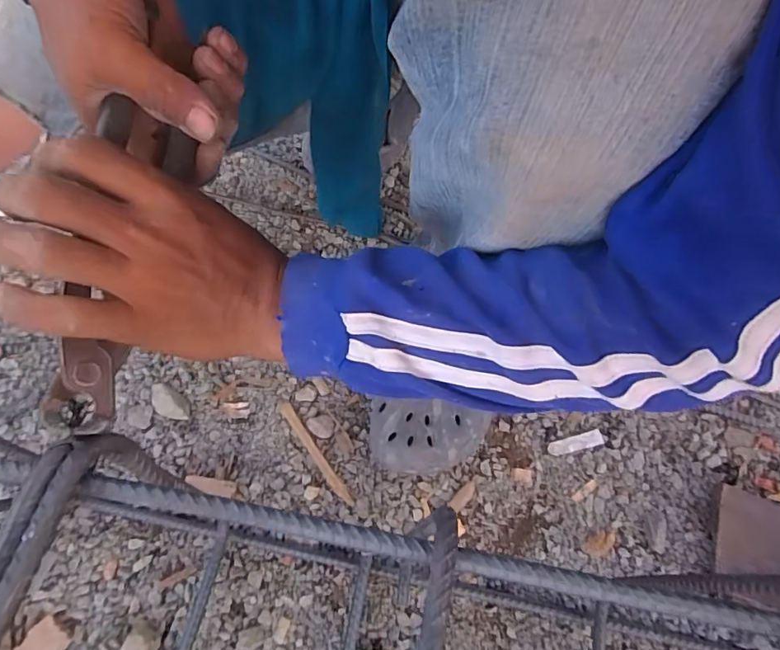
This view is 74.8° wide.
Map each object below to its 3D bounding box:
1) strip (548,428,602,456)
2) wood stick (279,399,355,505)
[{"bbox_3d":[0.187,0.119,0.515,0.058,0.004,0.015,-13,65,-9],"label":"strip"},{"bbox_3d":[-0.074,0.123,0.497,0.011,0.007,0.121,-33,70,-17],"label":"wood stick"}]

